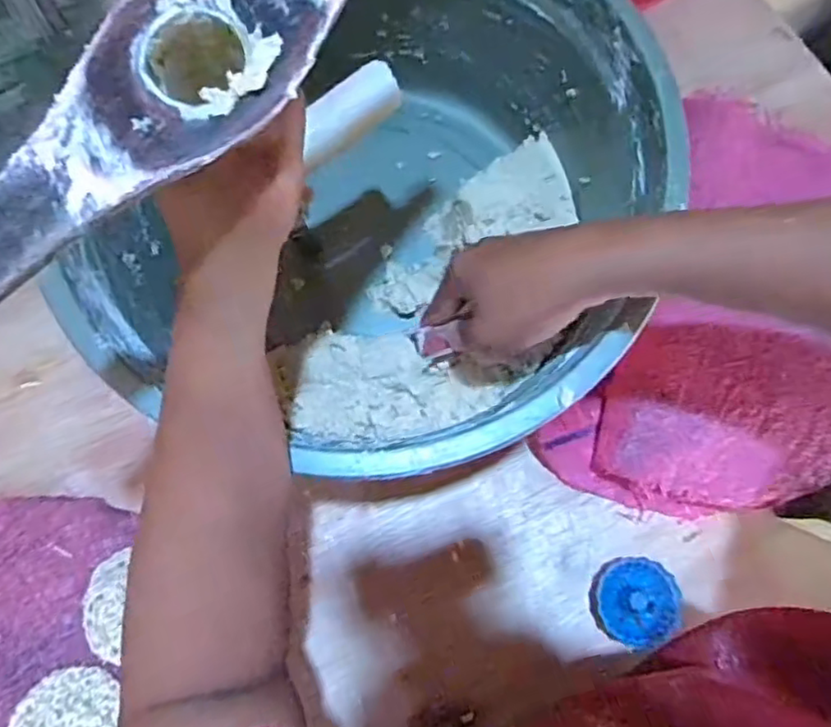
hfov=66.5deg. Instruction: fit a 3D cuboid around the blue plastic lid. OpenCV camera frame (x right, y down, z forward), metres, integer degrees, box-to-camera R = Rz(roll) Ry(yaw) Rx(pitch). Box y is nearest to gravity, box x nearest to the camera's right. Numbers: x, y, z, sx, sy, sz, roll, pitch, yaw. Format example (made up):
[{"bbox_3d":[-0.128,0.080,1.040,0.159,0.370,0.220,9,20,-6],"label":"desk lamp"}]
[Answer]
[{"bbox_3d":[0.164,0.179,0.476,0.061,0.020,0.062,0,74,-2],"label":"blue plastic lid"}]

